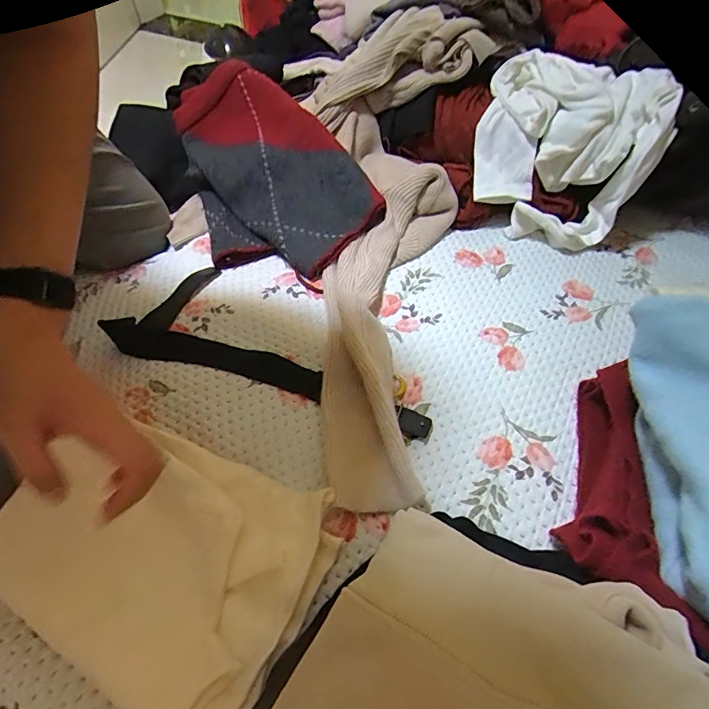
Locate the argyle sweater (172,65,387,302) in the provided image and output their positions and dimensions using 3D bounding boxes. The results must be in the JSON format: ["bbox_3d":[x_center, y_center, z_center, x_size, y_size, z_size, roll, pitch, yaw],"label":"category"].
[{"bbox_3d":[-0.130,-0.290,0.695,0.238,0.118,0.420,-18,55,-14],"label":"argyle sweater"}]

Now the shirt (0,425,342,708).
[{"bbox_3d":[-0.165,0.163,0.385,0.248,0.072,0.197,23,56,17],"label":"shirt"}]

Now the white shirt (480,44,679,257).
[{"bbox_3d":[0.314,-0.322,0.703,0.247,0.176,0.286,9,53,7],"label":"white shirt"}]

